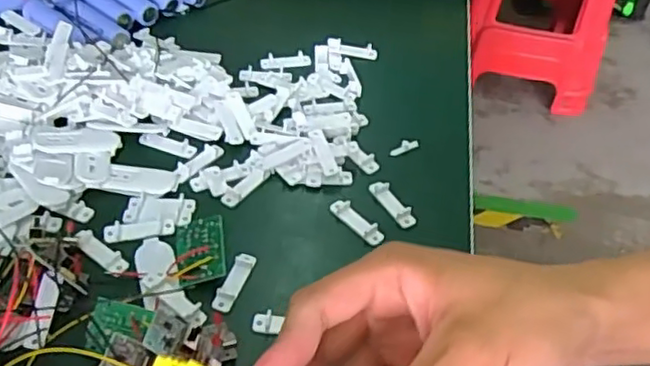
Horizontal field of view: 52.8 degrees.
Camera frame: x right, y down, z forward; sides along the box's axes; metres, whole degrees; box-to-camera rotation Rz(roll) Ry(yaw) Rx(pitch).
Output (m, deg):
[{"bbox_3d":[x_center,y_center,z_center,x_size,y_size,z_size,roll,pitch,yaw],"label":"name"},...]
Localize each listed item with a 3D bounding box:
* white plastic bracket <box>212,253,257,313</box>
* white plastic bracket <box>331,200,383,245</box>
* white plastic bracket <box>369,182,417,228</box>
[{"bbox_3d":[-0.046,0.049,0.336,0.010,0.004,0.037,18,47,11],"label":"white plastic bracket"},{"bbox_3d":[0.018,0.021,0.376,0.010,0.005,0.038,-33,57,-31],"label":"white plastic bracket"},{"bbox_3d":[0.040,0.011,0.388,0.011,0.005,0.038,-22,52,-25],"label":"white plastic bracket"}]

